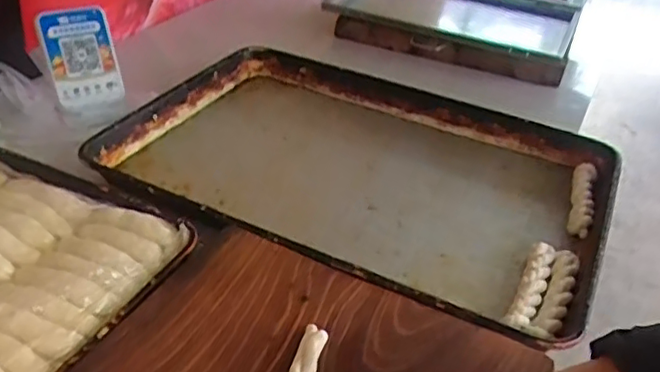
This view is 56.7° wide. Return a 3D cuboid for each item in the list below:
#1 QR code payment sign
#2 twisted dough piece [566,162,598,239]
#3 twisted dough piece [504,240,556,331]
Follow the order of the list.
[{"bbox_3d":[-0.353,-0.184,0.867,0.095,0.132,0.013,-15,10,-20],"label":"QR code payment sign"},{"bbox_3d":[0.317,0.015,0.769,0.027,0.026,0.133,16,36,15],"label":"twisted dough piece"},{"bbox_3d":[0.209,0.109,0.638,0.026,0.030,0.144,18,38,21],"label":"twisted dough piece"}]

